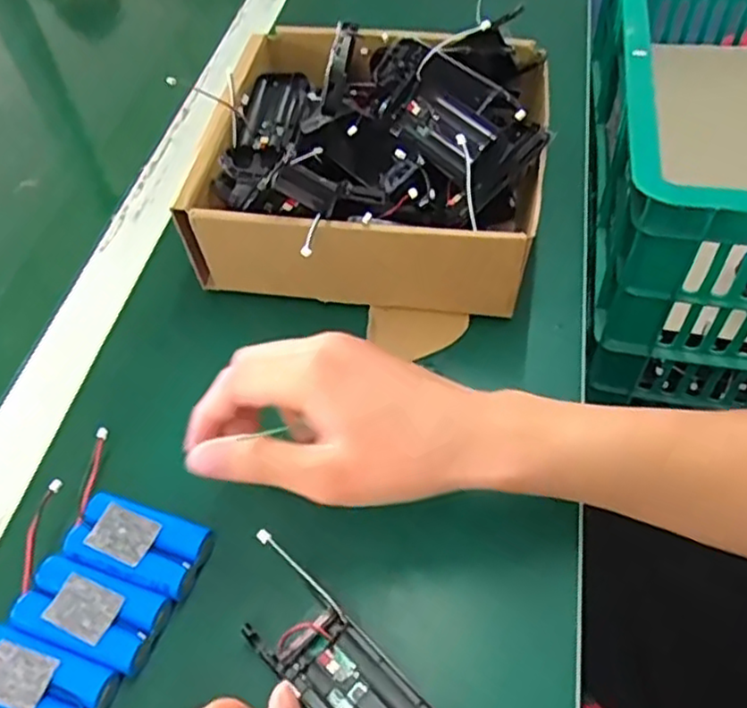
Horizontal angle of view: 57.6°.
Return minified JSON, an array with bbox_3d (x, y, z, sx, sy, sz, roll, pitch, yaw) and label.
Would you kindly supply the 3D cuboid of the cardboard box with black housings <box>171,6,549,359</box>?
[{"bbox_3d":[0.004,-0.124,0.460,0.210,0.094,0.208,7,52,13],"label":"cardboard box with black housings"}]

